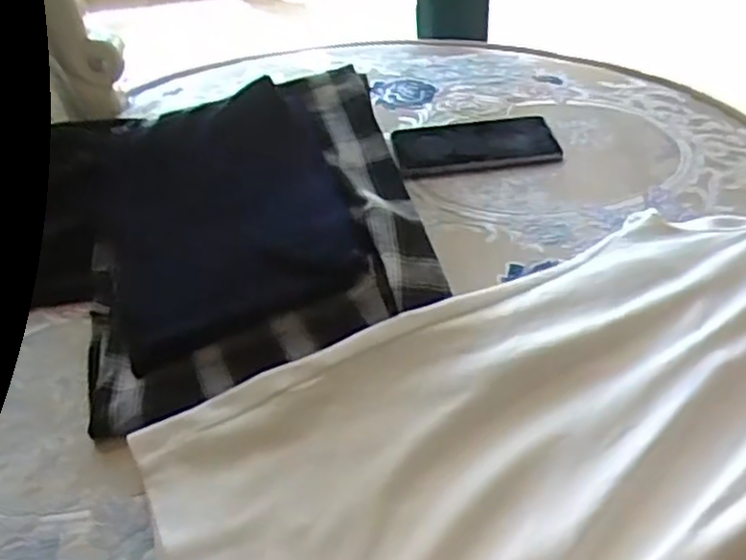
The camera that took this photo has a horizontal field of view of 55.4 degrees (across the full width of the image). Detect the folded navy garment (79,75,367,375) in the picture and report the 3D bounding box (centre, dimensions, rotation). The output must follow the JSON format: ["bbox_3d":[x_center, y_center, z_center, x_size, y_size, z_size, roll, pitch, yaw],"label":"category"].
[{"bbox_3d":[-0.124,-0.058,0.568,0.192,0.029,0.241,-28,59,-2],"label":"folded navy garment"}]

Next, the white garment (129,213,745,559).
[{"bbox_3d":[0.169,0.079,0.460,0.611,0.056,0.240,-21,44,-17],"label":"white garment"}]

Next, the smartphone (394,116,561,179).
[{"bbox_3d":[0.100,-0.132,0.694,0.157,0.012,0.084,-8,41,-4],"label":"smartphone"}]

